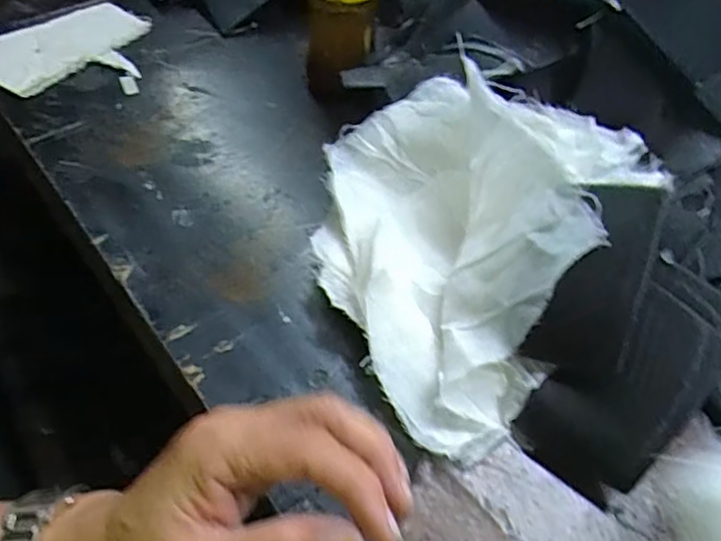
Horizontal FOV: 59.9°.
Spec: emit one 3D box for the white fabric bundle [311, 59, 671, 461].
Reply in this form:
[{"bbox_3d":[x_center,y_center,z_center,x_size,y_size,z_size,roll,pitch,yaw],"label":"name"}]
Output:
[{"bbox_3d":[0.078,-0.038,0.397,0.209,0.106,0.228,-24,57,-20],"label":"white fabric bundle"}]

